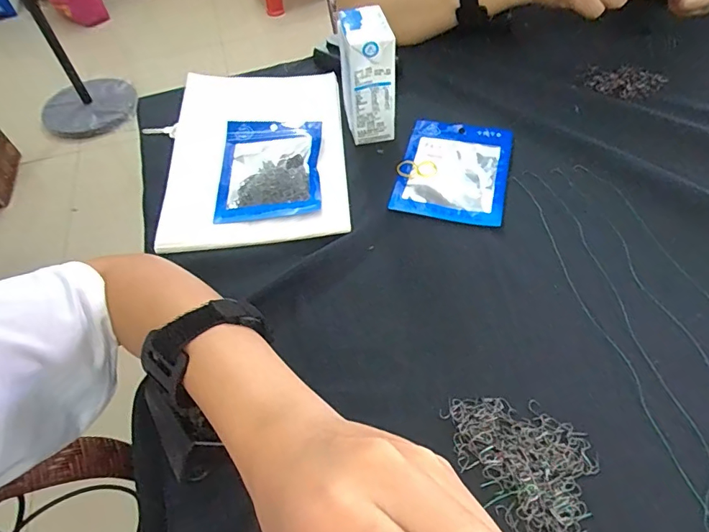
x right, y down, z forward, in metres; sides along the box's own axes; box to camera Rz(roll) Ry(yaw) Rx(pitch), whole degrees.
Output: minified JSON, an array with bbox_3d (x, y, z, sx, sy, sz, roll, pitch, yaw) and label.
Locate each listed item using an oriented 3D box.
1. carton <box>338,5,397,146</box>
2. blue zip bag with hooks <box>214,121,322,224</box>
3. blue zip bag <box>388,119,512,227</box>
[{"bbox_3d":[0.014,-0.180,0.454,0.049,0.112,0.054,-5,52,2],"label":"carton"},{"bbox_3d":[-0.083,-0.097,0.457,0.099,0.017,0.130,-6,52,1],"label":"blue zip bag with hooks"},{"bbox_3d":[0.097,-0.095,0.447,0.099,0.005,0.131,10,54,13],"label":"blue zip bag"}]

